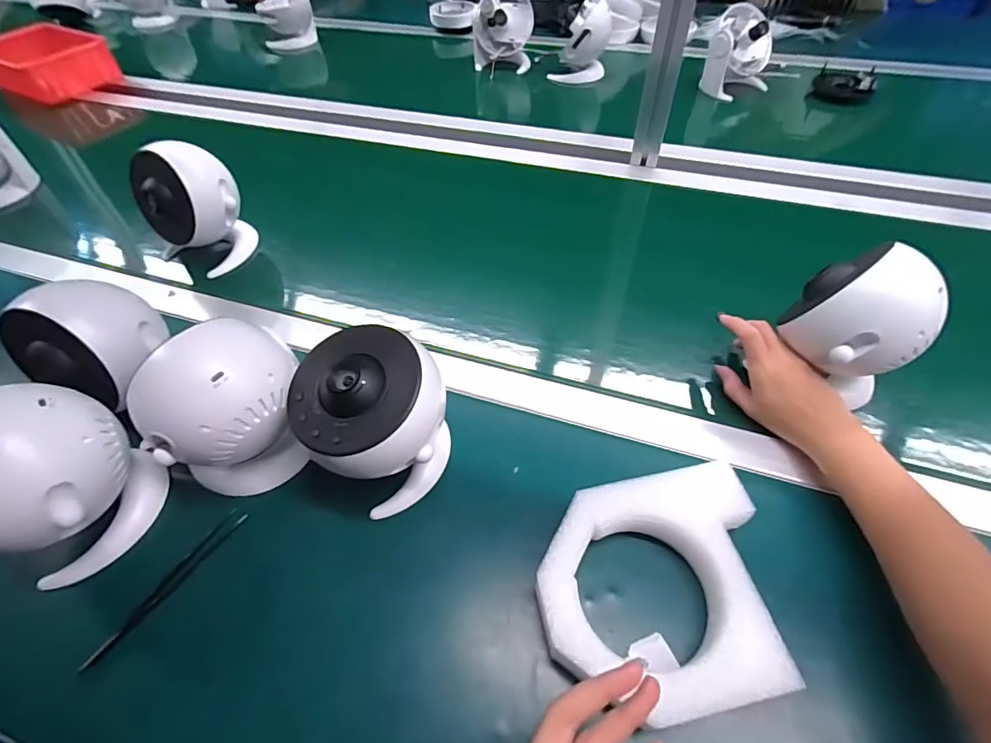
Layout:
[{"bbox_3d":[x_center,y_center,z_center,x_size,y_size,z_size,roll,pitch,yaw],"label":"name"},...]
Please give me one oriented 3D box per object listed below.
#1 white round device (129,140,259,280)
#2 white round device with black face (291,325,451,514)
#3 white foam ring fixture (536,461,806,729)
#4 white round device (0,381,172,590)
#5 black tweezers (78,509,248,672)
[{"bbox_3d":[-0.365,-0.198,0.577,0.105,0.138,0.089,-31,56,-20],"label":"white round device"},{"bbox_3d":[-0.098,0.039,0.386,0.105,0.118,0.107,-2,51,2],"label":"white round device with black face"},{"bbox_3d":[0.113,0.150,0.330,0.165,0.037,0.145,-10,53,-7],"label":"white foam ring fixture"},{"bbox_3d":[-0.305,0.079,0.347,0.092,0.125,0.100,-11,52,-6],"label":"white round device"},{"bbox_3d":[-0.248,0.159,0.360,0.014,0.006,0.129,26,57,22],"label":"black tweezers"}]

